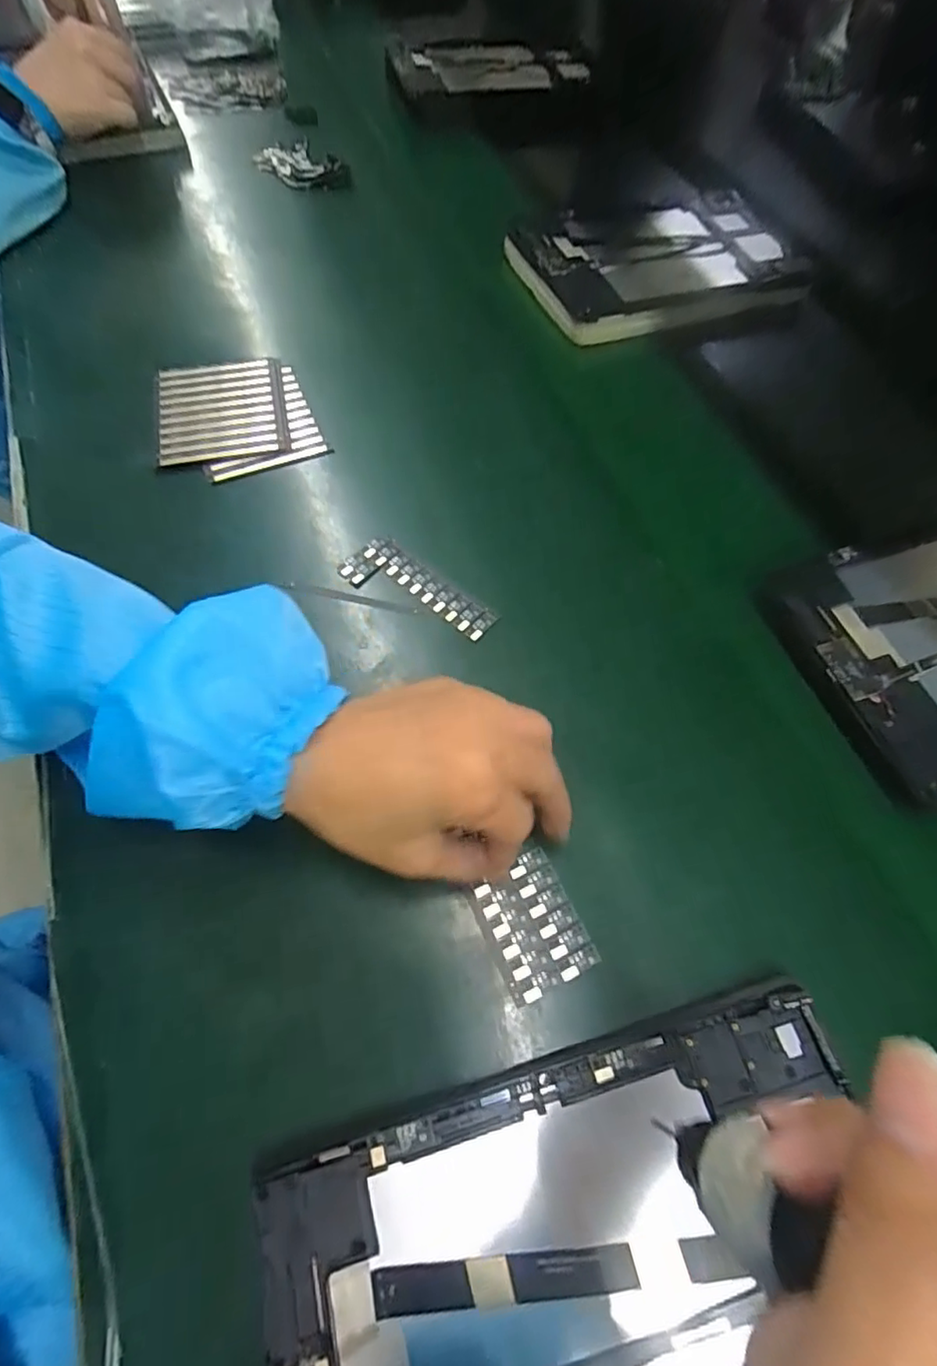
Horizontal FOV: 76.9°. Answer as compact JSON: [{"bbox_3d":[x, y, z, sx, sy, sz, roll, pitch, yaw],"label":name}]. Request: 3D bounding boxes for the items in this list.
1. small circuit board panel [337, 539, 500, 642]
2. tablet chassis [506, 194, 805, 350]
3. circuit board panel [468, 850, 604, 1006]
[{"bbox_3d":[-0.033,-0.055,0.364,0.095,0.005,0.041,40,69,17],"label":"small circuit board panel"},{"bbox_3d":[0.176,-0.397,0.554,0.257,0.030,0.165,-21,66,-12],"label":"tablet chassis"},{"bbox_3d":[0.030,0.116,0.284,0.044,0.004,0.057,-24,64,-12],"label":"circuit board panel"}]

